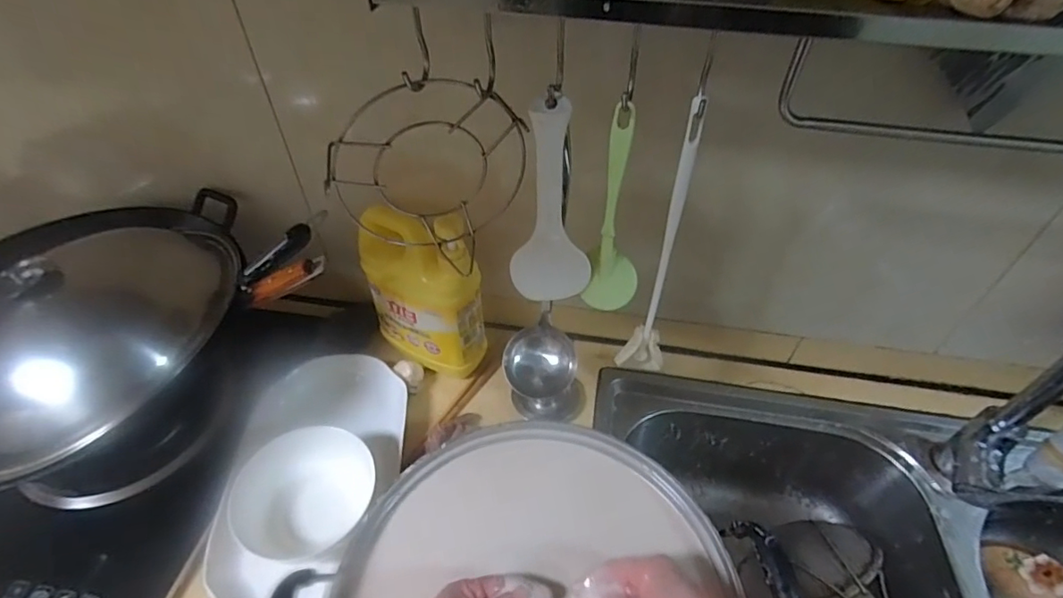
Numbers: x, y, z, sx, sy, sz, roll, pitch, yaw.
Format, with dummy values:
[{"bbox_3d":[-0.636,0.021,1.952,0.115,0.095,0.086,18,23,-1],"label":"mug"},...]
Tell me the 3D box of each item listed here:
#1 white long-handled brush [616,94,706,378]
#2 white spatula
[{"bbox_3d":[0.108,-0.030,0.438,0.042,0.273,0.017,2,46,2],"label":"white long-handled brush"},{"bbox_3d":[0.016,-0.061,0.408,0.064,0.186,0.025,4,46,3],"label":"white spatula"}]

